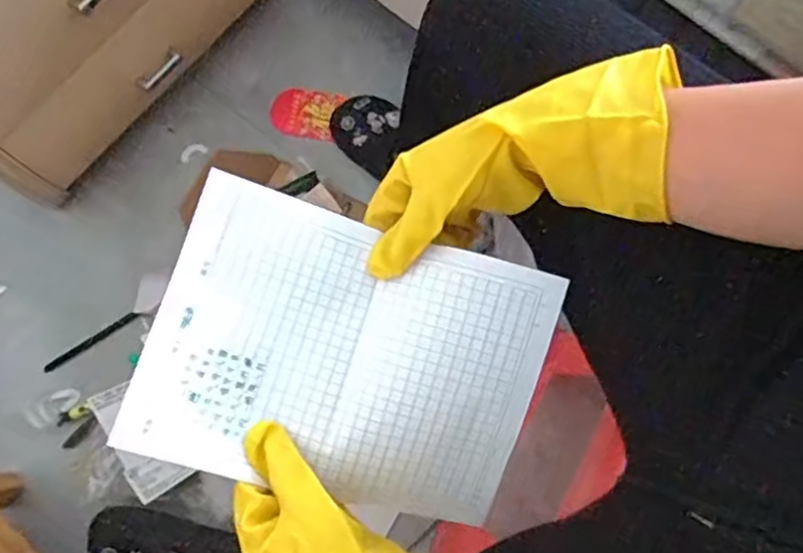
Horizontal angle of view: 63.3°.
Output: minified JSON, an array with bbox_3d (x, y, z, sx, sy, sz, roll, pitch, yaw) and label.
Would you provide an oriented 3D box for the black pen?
[{"bbox_3d":[-0.445,0.092,0.937,0.145,0.016,0.012,-34,79,-7],"label":"black pen"}]

